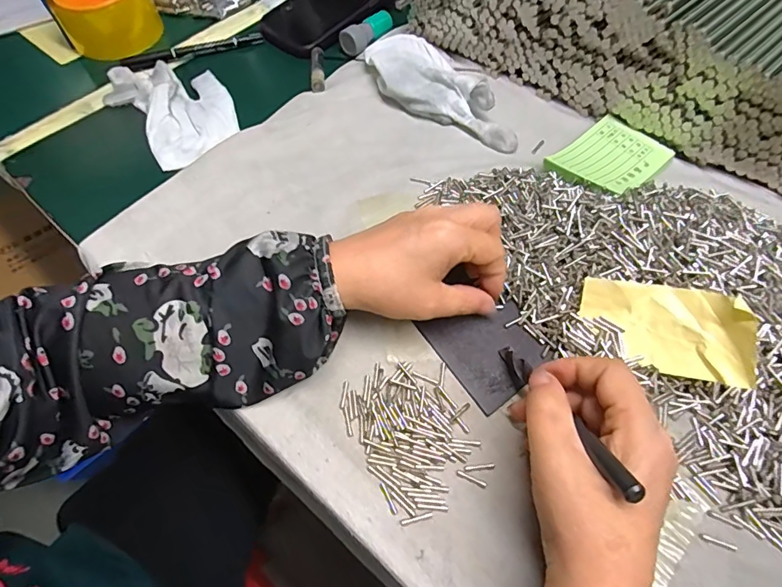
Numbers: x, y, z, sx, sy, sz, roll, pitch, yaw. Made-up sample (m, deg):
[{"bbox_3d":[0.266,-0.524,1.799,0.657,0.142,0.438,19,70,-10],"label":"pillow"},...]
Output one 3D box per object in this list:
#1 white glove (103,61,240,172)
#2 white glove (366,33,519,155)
[{"bbox_3d":[-0.200,-0.176,0.425,0.091,0.018,0.151,-38,62,-20],"label":"white glove"},{"bbox_3d":[0.040,-0.181,0.410,0.073,0.030,0.159,-23,58,-12],"label":"white glove"}]

